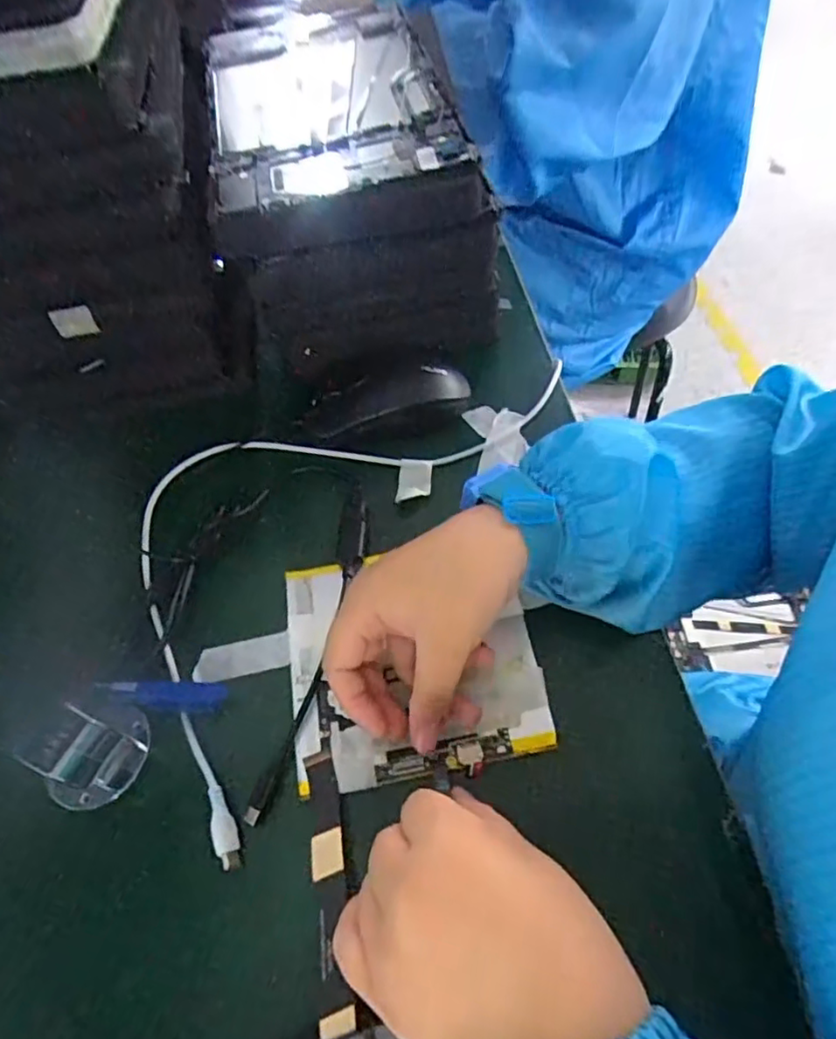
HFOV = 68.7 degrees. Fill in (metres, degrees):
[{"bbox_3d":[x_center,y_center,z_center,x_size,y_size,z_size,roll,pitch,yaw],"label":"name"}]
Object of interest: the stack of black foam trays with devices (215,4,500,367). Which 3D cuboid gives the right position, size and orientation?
[{"bbox_3d":[-0.048,-0.241,0.447,0.168,0.134,0.244,-10,58,-2],"label":"stack of black foam trays with devices"}]

